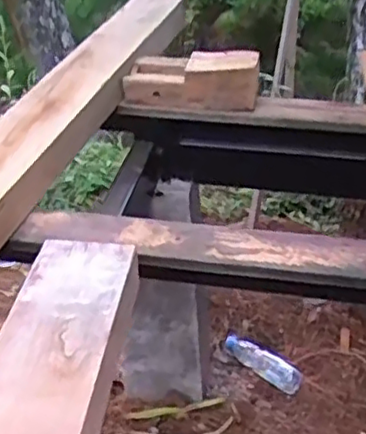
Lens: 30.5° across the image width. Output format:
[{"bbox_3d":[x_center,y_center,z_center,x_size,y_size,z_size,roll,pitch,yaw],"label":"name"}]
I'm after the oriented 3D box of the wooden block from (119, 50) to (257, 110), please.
[{"bbox_3d":[0.020,-0.275,1.321,0.261,0.092,0.090,5,35,9],"label":"wooden block"}]

